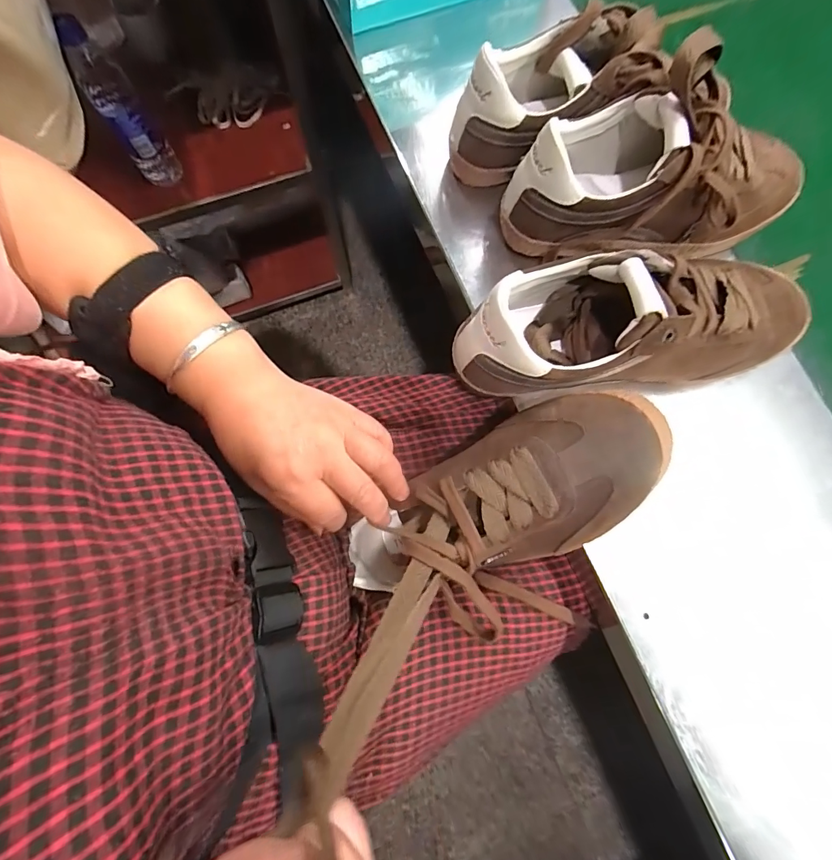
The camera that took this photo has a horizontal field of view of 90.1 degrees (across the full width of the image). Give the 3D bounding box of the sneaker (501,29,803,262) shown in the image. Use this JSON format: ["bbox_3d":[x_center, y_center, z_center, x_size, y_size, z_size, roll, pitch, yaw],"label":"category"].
[{"bbox_3d":[0.191,-0.194,0.306,0.242,0.098,0.091,-7,78,-3],"label":"sneaker"}]

